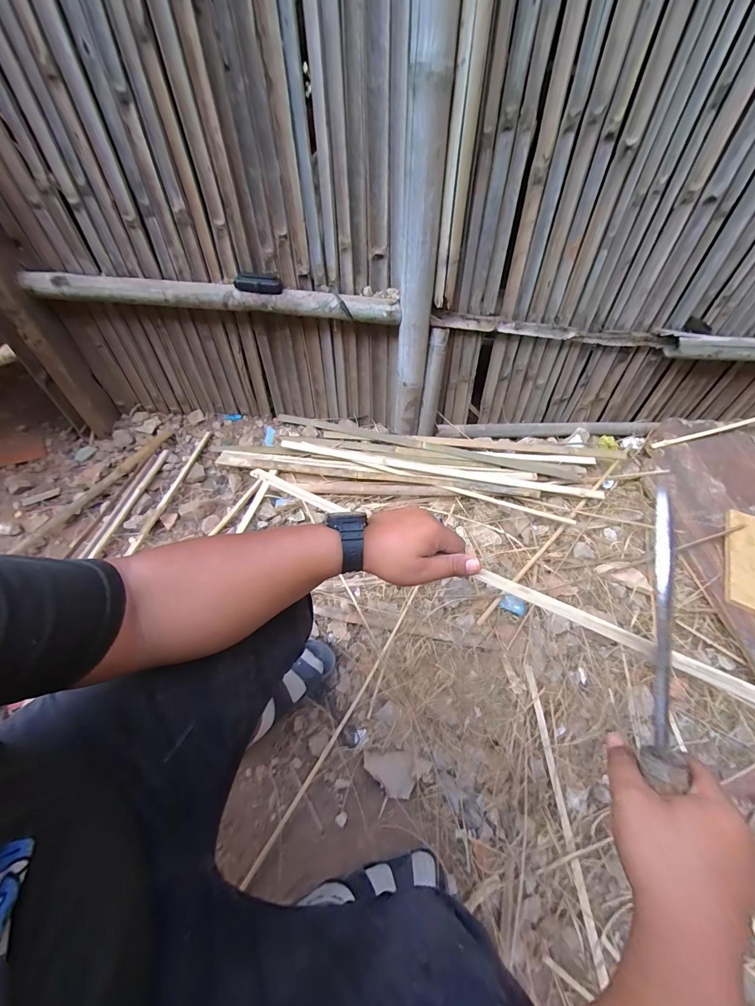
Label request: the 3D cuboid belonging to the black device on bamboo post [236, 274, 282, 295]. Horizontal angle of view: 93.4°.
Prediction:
[{"bbox_3d":[-0.291,-0.540,0.875,0.111,0.041,0.028,-10,52,-13],"label":"black device on bamboo post"}]

